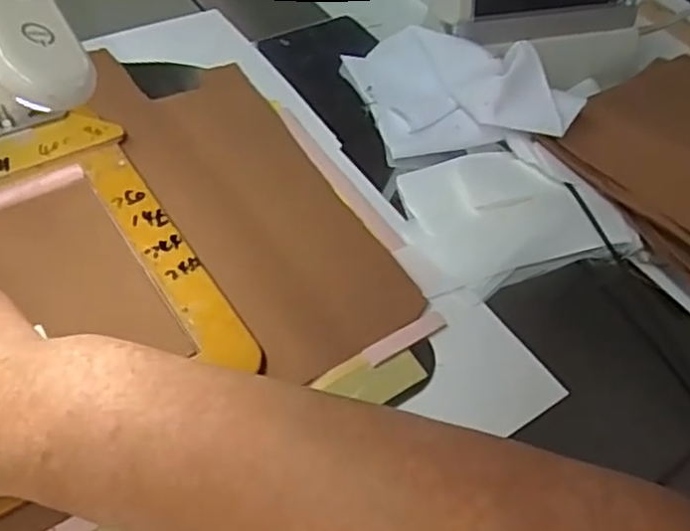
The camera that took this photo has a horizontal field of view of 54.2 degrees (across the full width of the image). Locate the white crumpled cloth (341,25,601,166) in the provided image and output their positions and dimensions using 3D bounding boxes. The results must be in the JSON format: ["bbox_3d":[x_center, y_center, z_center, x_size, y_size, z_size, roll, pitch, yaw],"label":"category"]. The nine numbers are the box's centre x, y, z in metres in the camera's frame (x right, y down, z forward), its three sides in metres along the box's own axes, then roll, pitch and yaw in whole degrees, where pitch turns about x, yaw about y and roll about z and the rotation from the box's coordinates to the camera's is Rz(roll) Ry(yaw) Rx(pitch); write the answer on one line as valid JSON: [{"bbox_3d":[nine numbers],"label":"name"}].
[{"bbox_3d":[0.073,-0.123,0.441,0.144,0.051,0.107,4,51,-4],"label":"white crumpled cloth"}]

